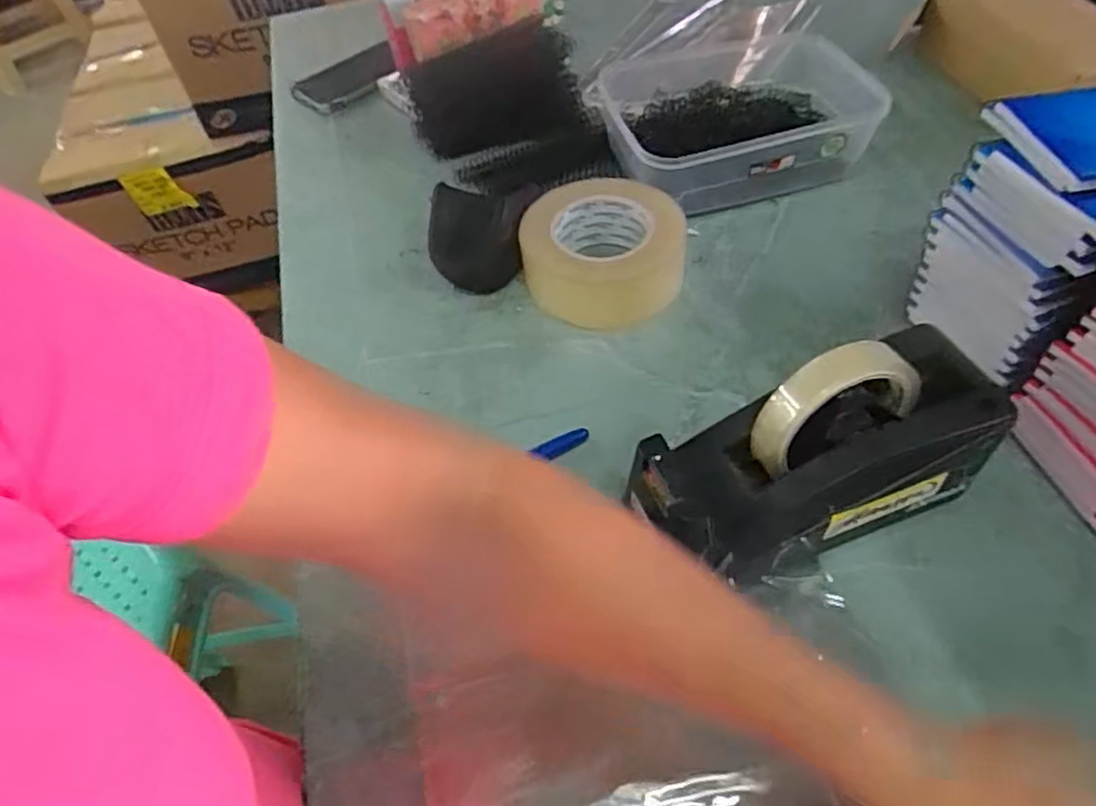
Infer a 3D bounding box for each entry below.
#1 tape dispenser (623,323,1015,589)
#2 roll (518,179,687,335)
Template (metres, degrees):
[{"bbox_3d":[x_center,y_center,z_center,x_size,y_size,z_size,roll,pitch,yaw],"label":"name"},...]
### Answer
[{"bbox_3d":[0.152,0.030,0.396,0.196,0.128,0.077,-20,53,-10],"label":"tape dispenser"},{"bbox_3d":[0.045,-0.127,0.570,0.127,0.064,0.116,-3,52,3],"label":"roll"}]

